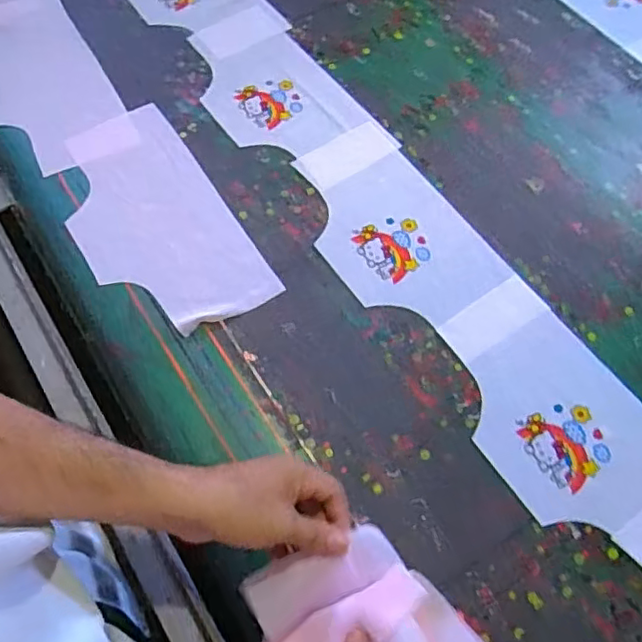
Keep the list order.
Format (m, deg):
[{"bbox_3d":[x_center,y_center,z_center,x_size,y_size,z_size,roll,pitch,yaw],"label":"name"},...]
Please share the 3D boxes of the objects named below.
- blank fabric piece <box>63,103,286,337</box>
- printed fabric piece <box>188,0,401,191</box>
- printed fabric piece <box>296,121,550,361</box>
[{"bbox_3d":[-0.198,-0.117,0.697,0.164,0.008,0.321,-30,68,-15],"label":"blank fabric piece"},{"bbox_3d":[-0.058,-0.297,0.785,0.163,0.008,0.325,-31,69,-16],"label":"printed fabric piece"},{"bbox_3d":[0.089,-0.094,0.689,0.163,0.006,0.322,-30,68,-15],"label":"printed fabric piece"}]

